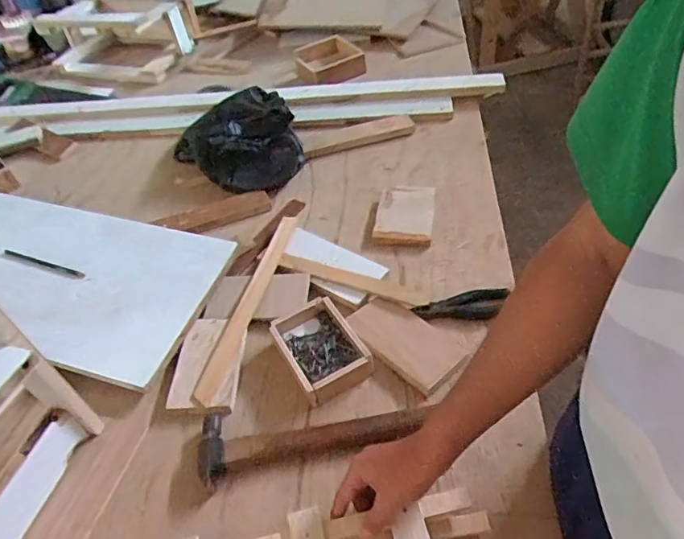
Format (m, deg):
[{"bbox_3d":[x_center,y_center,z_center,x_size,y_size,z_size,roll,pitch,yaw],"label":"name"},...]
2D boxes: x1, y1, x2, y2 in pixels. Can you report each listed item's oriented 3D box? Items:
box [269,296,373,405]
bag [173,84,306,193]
[{"bbox_3d":[-0.029,0.105,0.707,0.099,0.035,0.139,-24,51,-17],"label":"box"},{"bbox_3d":[-0.198,-0.267,1.056,0.212,0.130,0.270,-37,53,-24],"label":"bag"}]

